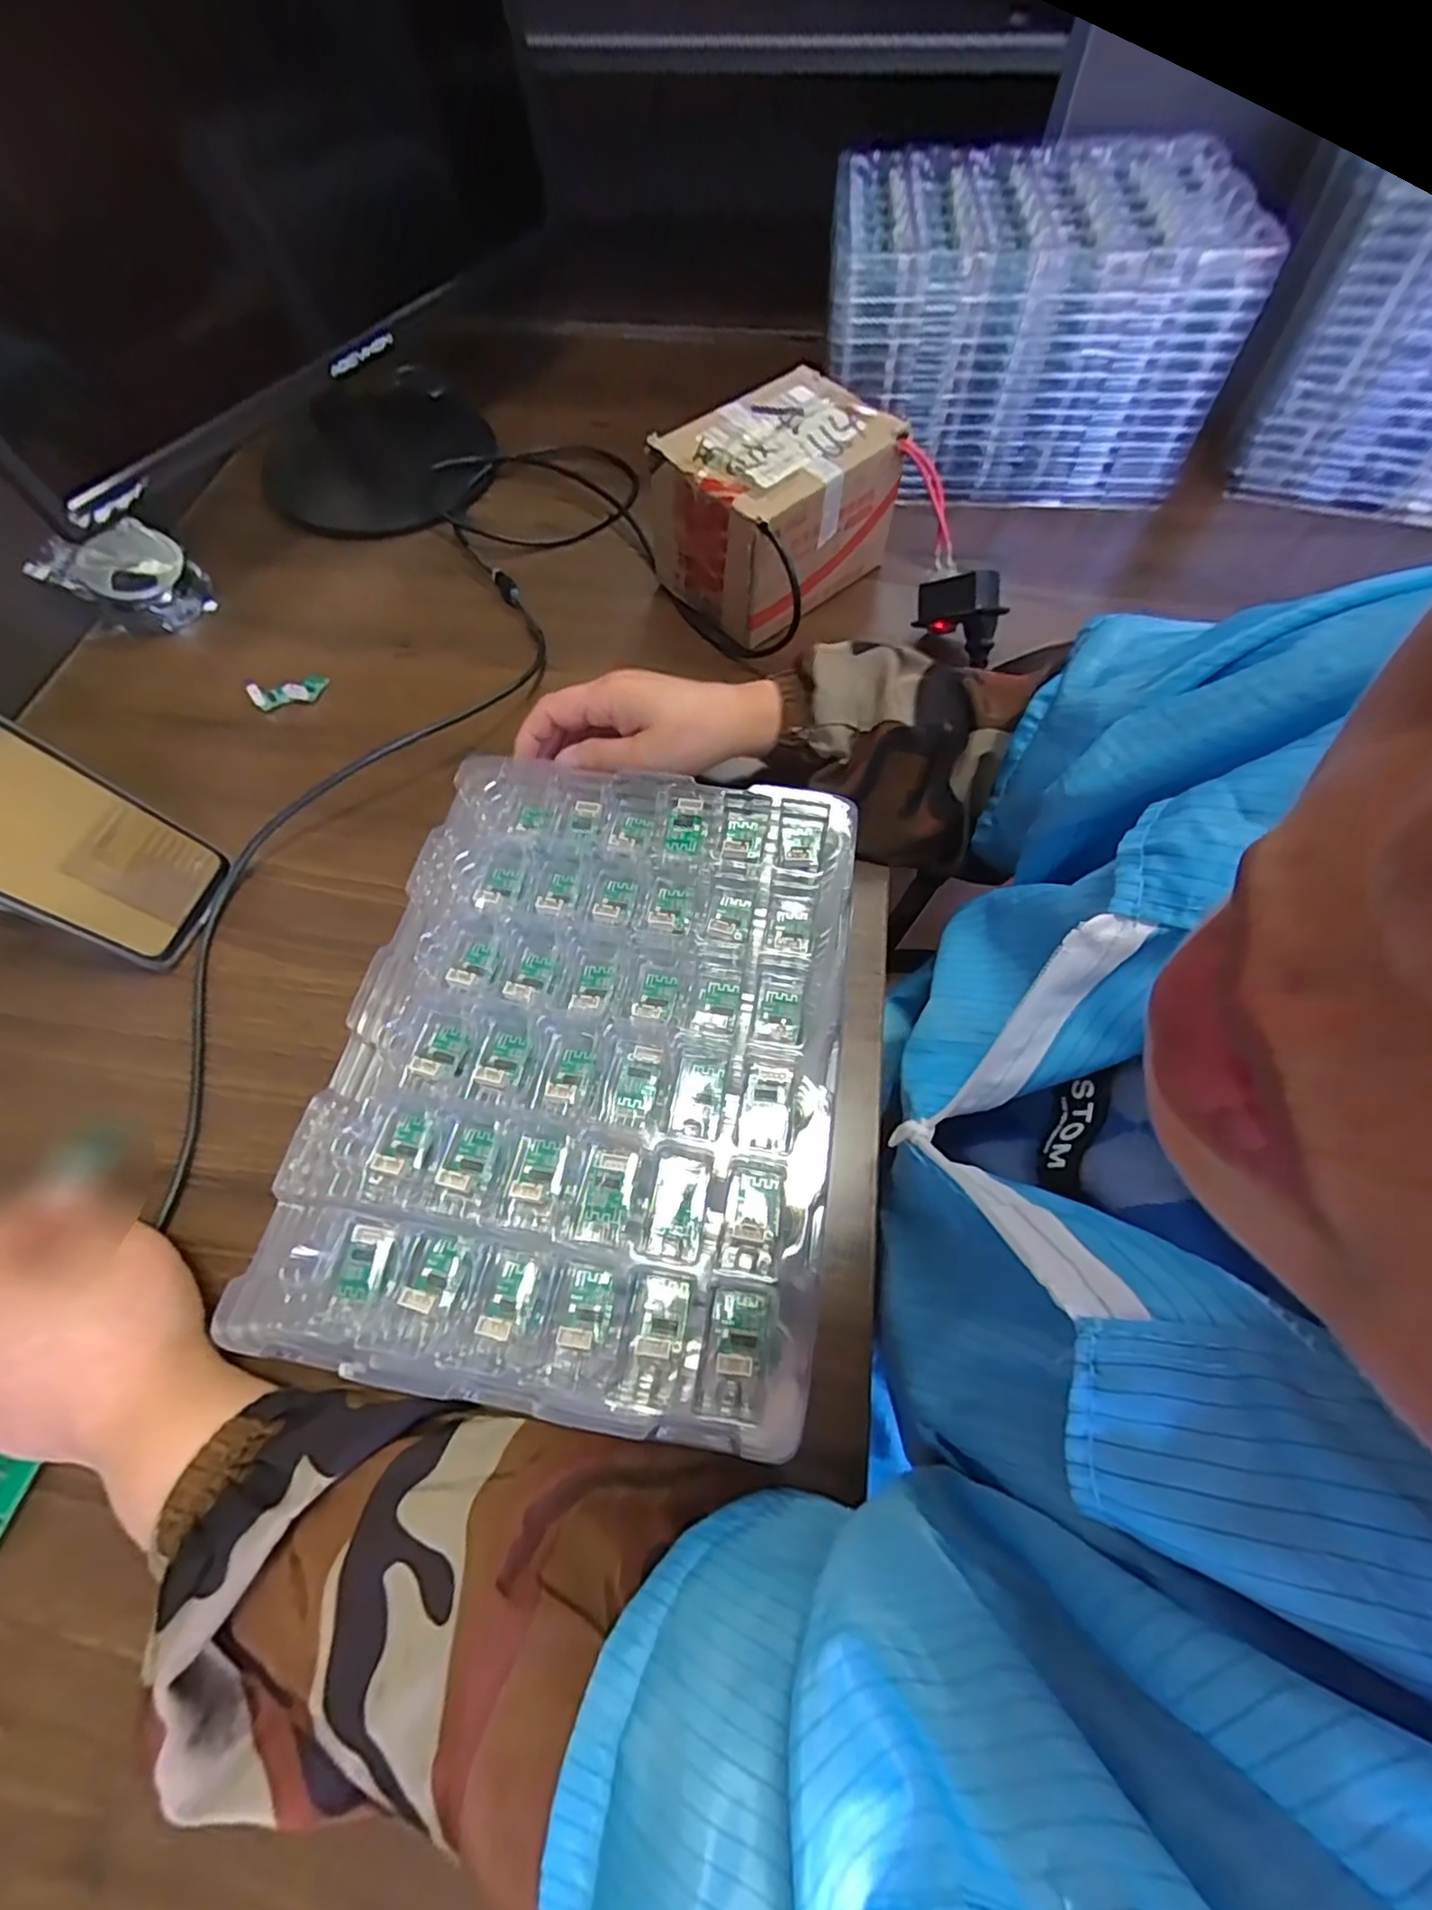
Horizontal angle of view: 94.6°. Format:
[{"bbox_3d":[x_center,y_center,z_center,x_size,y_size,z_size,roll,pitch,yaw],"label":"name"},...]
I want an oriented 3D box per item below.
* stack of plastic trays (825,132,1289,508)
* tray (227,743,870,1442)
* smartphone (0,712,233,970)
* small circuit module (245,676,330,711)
[{"bbox_3d":[0.221,-0.471,0.510,0.279,0.158,0.162,-3,64,1],"label":"stack of plastic trays"},{"bbox_3d":[-0.051,0.038,0.300,0.209,0.039,0.274,9,63,4],"label":"tray"},{"bbox_3d":[-0.330,-0.062,0.317,0.005,0.163,0.079,-1,60,31],"label":"smartphone"},{"bbox_3d":[-0.295,-0.183,0.454,0.050,0.012,0.018,-16,64,-8],"label":"small circuit module"}]

